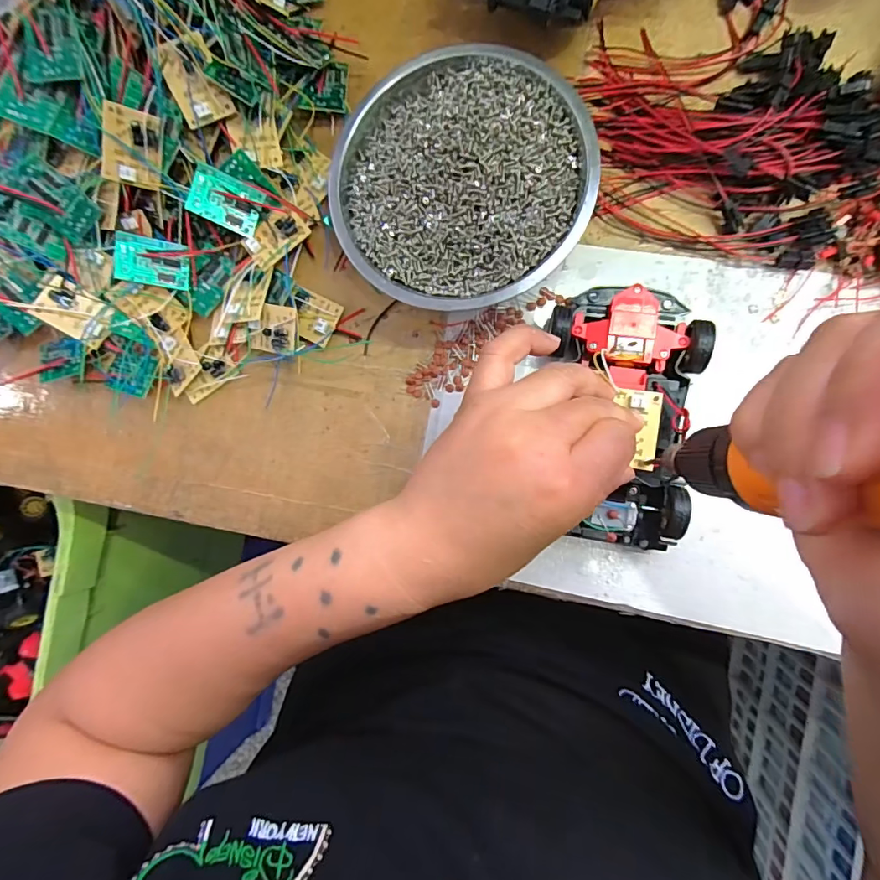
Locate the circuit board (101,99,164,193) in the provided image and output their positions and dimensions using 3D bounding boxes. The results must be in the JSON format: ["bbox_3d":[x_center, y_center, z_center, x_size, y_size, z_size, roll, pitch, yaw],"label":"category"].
[{"bbox_3d":[-0.179,-0.170,0.279,0.009,0.029,0.041,50,126,43],"label":"circuit board"}]

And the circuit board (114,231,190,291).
[{"bbox_3d":[-0.182,-0.113,0.302,0.040,0.009,0.030,2,90,-33],"label":"circuit board"}]

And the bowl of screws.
[{"bbox_3d":[0.012,-0.145,0.280,0.145,0.049,0.140,0,88,9],"label":"bowl of screws"}]

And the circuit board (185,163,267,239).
[{"bbox_3d":[-0.133,-0.149,0.297,0.041,0.004,0.029,18,99,-23],"label":"circuit board"}]

